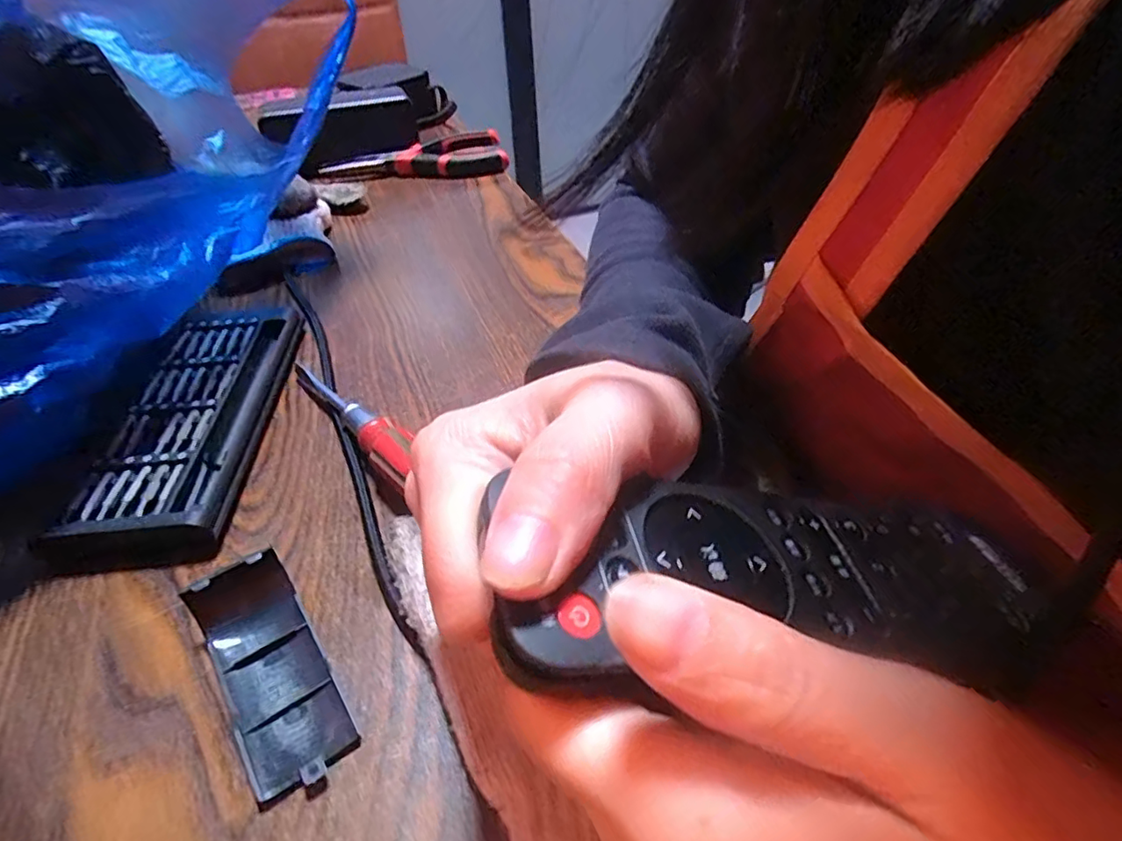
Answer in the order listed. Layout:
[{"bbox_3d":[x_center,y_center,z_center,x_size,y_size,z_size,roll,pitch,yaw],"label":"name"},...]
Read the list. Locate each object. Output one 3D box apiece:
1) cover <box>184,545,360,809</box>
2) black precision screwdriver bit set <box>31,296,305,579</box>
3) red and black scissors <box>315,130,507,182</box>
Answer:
[{"bbox_3d":[-0.090,0.076,0.182,0.029,0.018,0.070,-28,47,-25],"label":"cover"},{"bbox_3d":[-0.168,-0.009,0.277,0.062,0.012,0.187,-5,42,-2],"label":"black precision screwdriver bit set"},{"bbox_3d":[-0.121,-0.218,0.507,0.156,0.013,0.056,-22,63,-17],"label":"red and black scissors"}]

